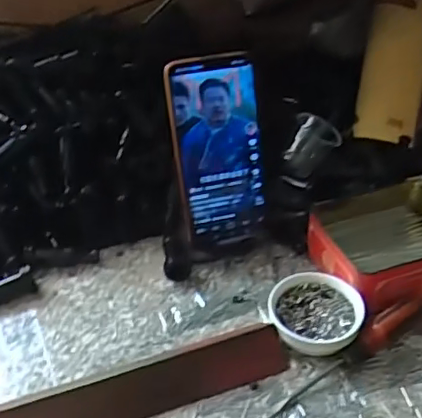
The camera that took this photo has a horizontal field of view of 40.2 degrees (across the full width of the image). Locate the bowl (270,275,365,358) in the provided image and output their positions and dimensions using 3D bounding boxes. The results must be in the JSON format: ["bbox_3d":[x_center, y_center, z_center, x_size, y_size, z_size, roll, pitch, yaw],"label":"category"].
[{"bbox_3d":[0.083,0.084,0.456,0.070,0.028,0.065,-2,37,1],"label":"bowl"}]

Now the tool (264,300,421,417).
[{"bbox_3d":[0.103,0.110,0.427,0.150,0.022,0.017,-25,43,-27],"label":"tool"}]

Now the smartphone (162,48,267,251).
[{"bbox_3d":[0.007,-0.047,0.503,0.074,0.167,0.007,-10,16,-9],"label":"smartphone"}]

